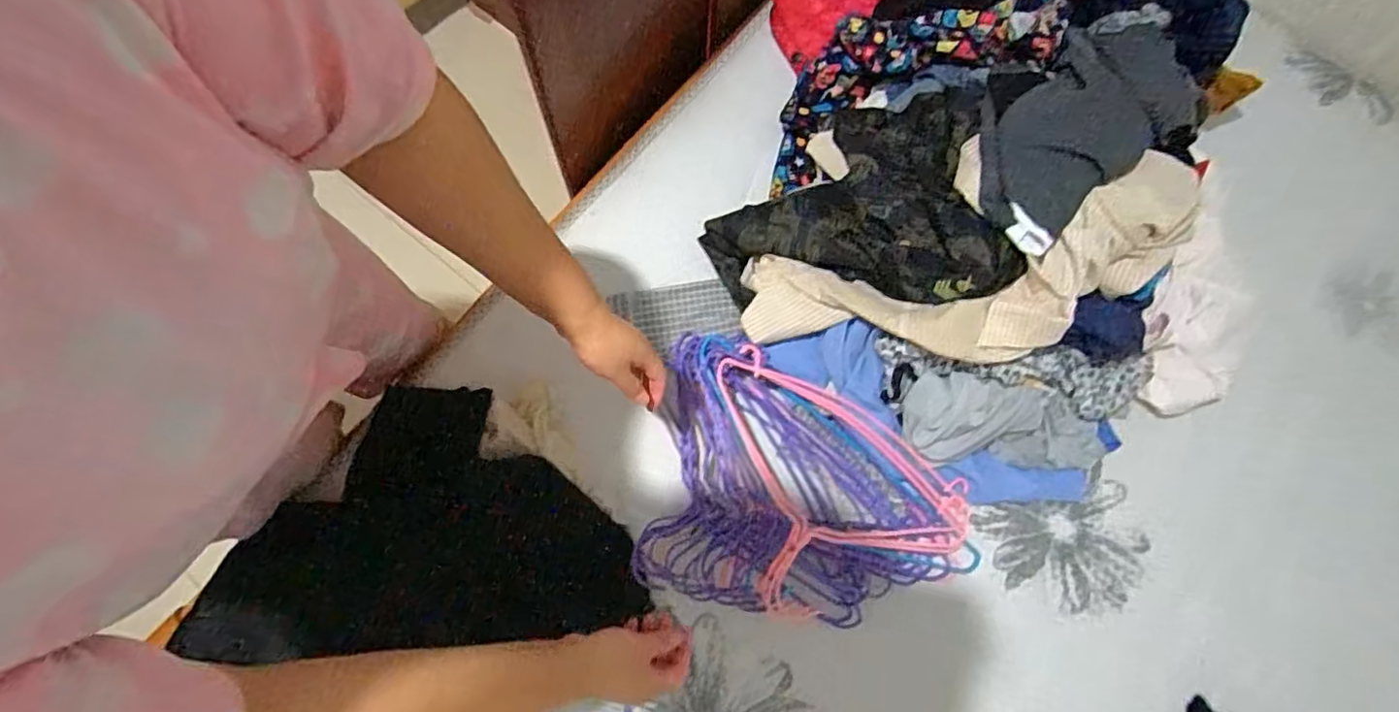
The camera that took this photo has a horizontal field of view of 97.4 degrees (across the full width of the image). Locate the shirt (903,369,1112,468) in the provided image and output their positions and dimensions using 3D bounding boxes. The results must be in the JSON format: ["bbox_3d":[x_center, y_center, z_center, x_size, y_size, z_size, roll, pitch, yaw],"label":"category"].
[{"bbox_3d":[0.390,0.095,0.762,0.277,0.093,0.105,14,75,-10],"label":"shirt"}]

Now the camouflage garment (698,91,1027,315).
[{"bbox_3d":[0.177,-0.184,0.796,0.328,0.197,0.302,-3,75,-2],"label":"camouflage garment"}]

